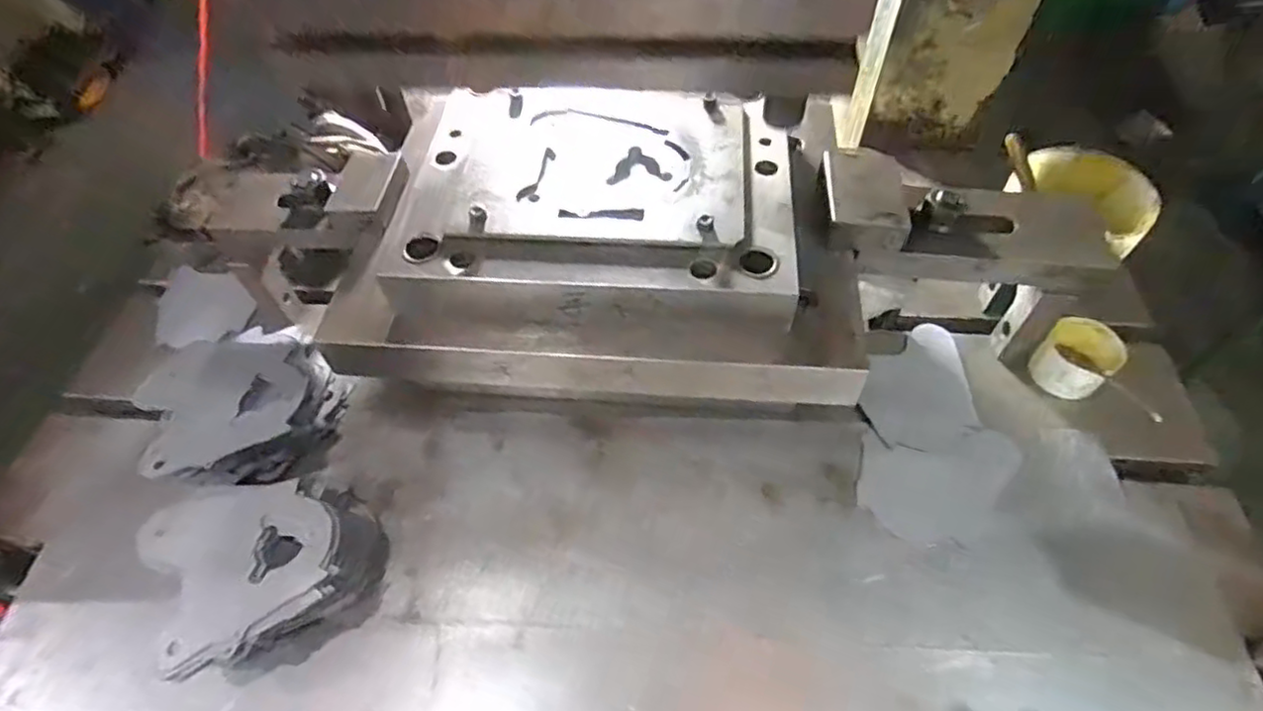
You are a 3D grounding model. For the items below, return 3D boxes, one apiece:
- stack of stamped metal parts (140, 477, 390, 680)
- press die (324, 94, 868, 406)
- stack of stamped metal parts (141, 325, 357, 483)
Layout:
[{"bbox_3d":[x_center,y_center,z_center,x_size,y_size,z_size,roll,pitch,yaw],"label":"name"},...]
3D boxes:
[{"bbox_3d":[-0.295,0.165,0.529,0.156,0.070,0.143,-30,60,-16],"label":"stack of stamped metal parts"},{"bbox_3d":[-0.023,-0.127,0.571,0.429,0.076,0.334,4,54,4],"label":"press die"},{"bbox_3d":[-0.366,0.043,0.615,0.168,0.068,0.153,-32,61,-17],"label":"stack of stamped metal parts"}]

